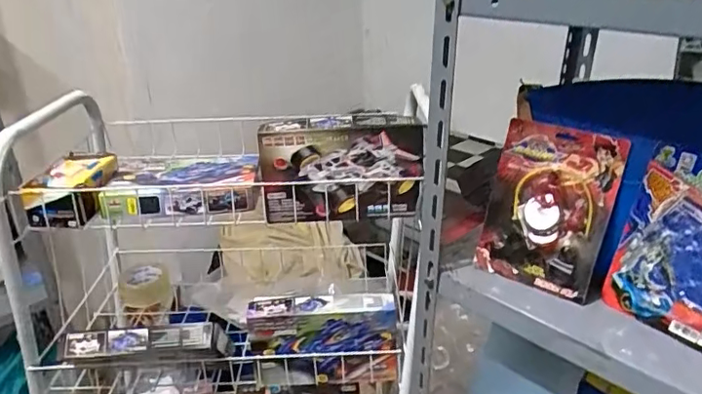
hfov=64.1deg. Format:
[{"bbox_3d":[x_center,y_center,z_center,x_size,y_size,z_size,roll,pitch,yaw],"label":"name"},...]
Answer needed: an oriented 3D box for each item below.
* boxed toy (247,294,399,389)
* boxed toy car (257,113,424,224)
[{"bbox_3d":[-0.044,0.235,0.907,0.228,0.149,0.046,-3,24,-3],"label":"boxed toy"},{"bbox_3d":[-0.016,-0.039,0.819,0.232,0.149,0.059,1,24,6],"label":"boxed toy car"}]

